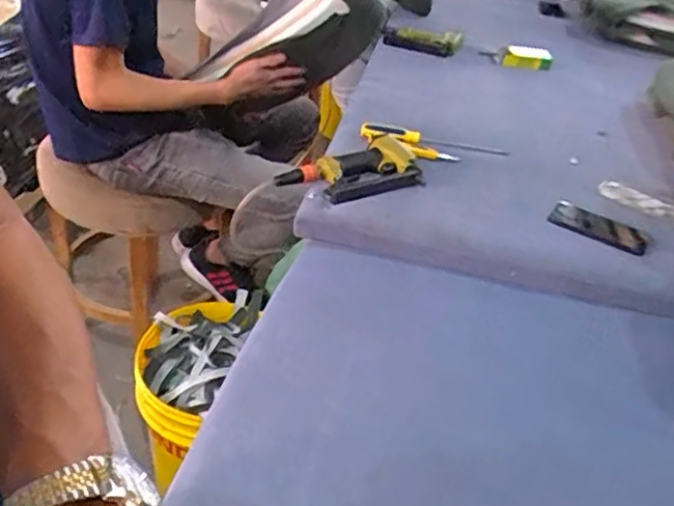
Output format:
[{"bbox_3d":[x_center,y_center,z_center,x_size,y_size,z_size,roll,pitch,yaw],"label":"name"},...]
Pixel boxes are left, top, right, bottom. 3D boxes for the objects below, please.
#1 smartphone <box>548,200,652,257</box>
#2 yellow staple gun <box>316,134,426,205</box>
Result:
[{"bbox_3d":[0.429,-0.043,1.039,0.153,0.013,0.071,24,50,18],"label":"smartphone"},{"bbox_3d":[0.053,-0.147,1.105,0.185,0.045,0.153,-7,38,-19],"label":"yellow staple gun"}]

